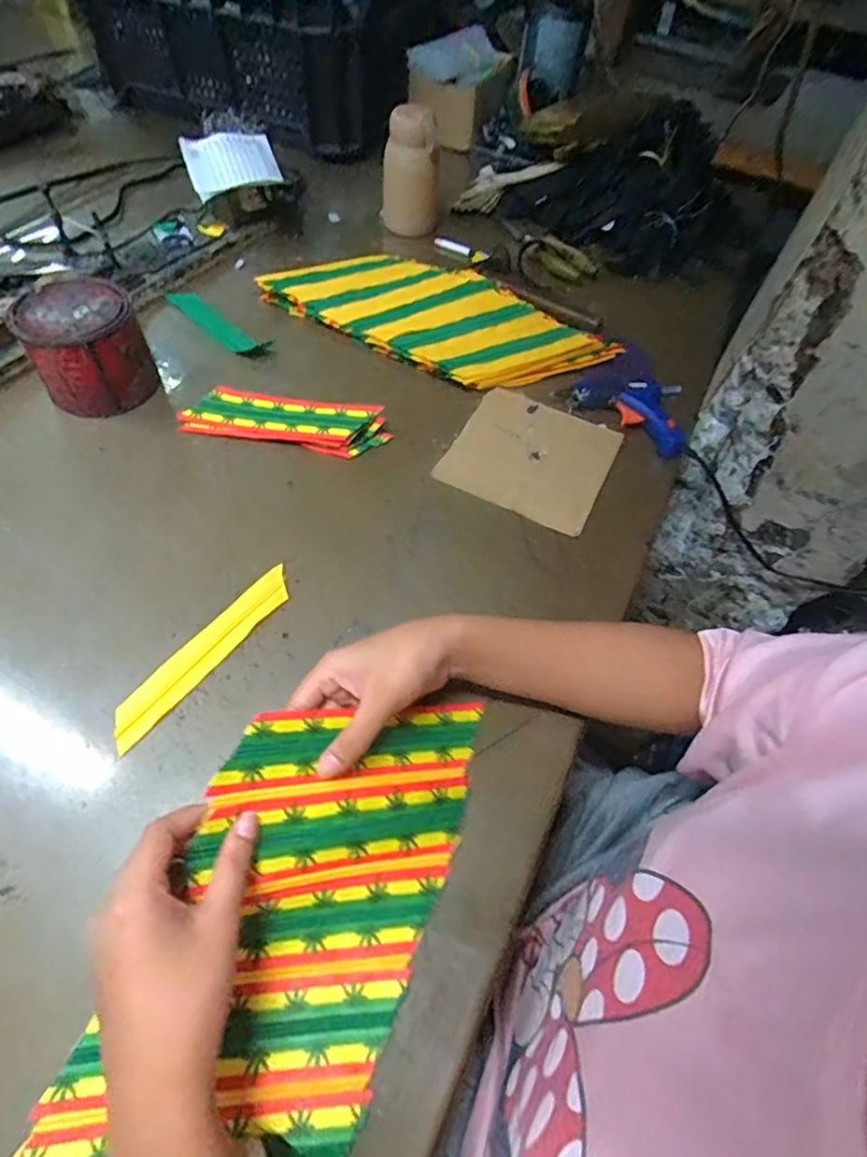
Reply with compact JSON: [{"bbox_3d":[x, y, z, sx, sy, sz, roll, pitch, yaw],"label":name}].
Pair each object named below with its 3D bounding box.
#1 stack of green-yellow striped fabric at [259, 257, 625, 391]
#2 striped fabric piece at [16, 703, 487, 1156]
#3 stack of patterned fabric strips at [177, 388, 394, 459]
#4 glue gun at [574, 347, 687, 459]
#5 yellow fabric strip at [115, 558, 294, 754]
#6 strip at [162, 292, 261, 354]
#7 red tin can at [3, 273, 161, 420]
[{"bbox_3d":[0.001,-0.318,0.673,0.416,0.031,0.175,25,59,11],"label":"stack of green-yellow striped fabric"},{"bbox_3d":[-0.075,0.186,0.332,0.144,0.060,0.306,22,58,9],"label":"striped fabric piece"},{"bbox_3d":[-0.149,-0.159,0.570,0.198,0.030,0.053,10,57,1],"label":"stack of patterned fabric strips"},{"bbox_3d":[0.236,-0.203,0.624,0.125,0.024,0.124,32,61,15],"label":"glue gun"},{"bbox_3d":[-0.176,0.055,0.441,0.031,0.004,0.172,34,60,14],"label":"yellow fabric strip"},{"bbox_3d":[-0.258,-0.301,0.667,0.138,0.014,0.032,41,63,19],"label":"strip"},{"bbox_3d":[-0.338,-0.224,0.555,0.100,0.087,0.102,2,57,-4],"label":"red tin can"}]

